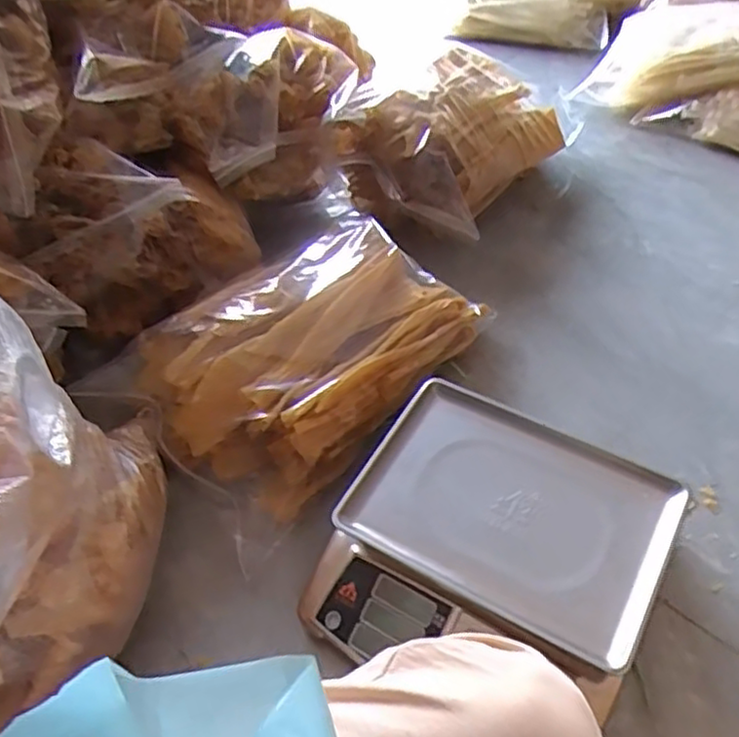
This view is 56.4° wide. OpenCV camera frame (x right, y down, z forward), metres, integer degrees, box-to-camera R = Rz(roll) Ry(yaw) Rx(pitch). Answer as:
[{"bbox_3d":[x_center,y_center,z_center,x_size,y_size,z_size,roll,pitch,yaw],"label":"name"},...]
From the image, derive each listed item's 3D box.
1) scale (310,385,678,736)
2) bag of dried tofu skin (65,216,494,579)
[{"bbox_3d":[0.141,0.209,0.786,0.328,0.110,0.325,22,55,22],"label":"scale"},{"bbox_3d":[-0.089,-0.008,0.955,0.511,0.159,0.320,-33,54,-22],"label":"bag of dried tofu skin"}]

